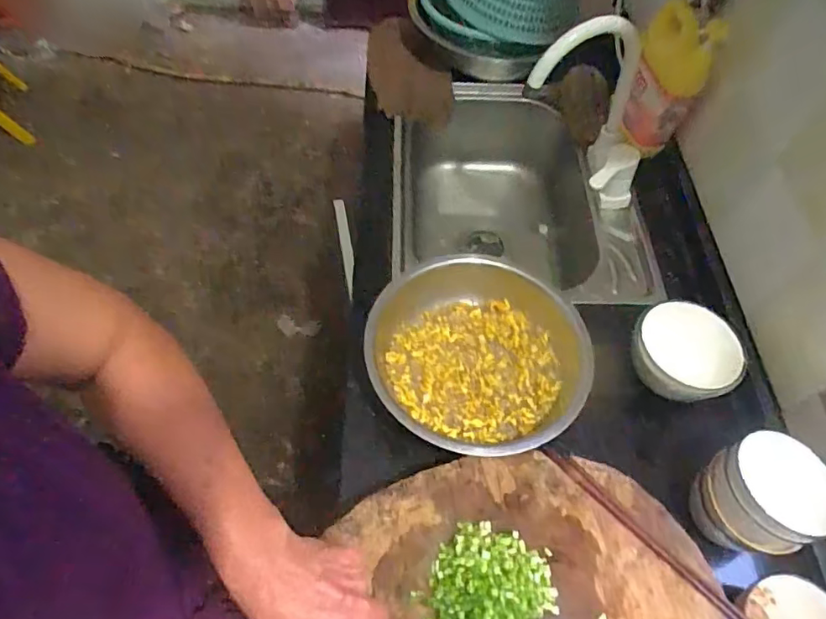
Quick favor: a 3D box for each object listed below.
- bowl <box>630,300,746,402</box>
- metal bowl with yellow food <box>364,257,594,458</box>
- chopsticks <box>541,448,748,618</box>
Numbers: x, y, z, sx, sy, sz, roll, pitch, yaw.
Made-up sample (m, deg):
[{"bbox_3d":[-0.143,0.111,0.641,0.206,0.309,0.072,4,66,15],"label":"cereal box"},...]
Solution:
[{"bbox_3d":[0.362,0.054,0.706,0.128,0.055,0.115,-2,58,-6],"label":"bowl"},{"bbox_3d":[0.091,0.059,0.692,0.287,0.071,0.273,2,57,-3],"label":"metal bowl with yellow food"},{"bbox_3d":[0.243,0.237,0.554,0.258,0.008,0.017,41,63,20],"label":"chopsticks"}]

